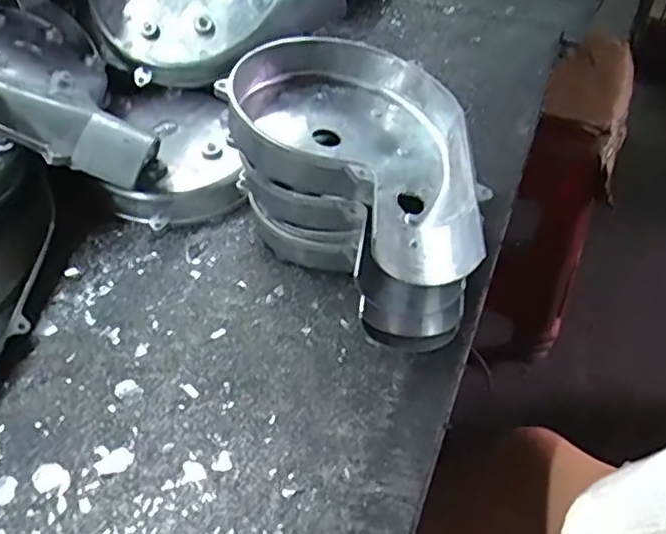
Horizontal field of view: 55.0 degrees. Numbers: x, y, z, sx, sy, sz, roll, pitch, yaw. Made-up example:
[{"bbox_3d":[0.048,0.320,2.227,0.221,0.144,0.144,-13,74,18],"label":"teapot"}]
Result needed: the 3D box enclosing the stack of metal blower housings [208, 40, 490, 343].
[{"bbox_3d":[0.027,-0.052,0.437,0.148,0.118,0.210,-35,58,-27],"label":"stack of metal blower housings"}]

